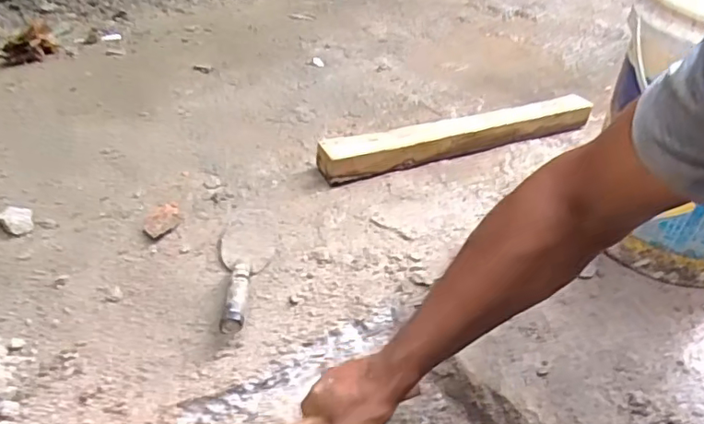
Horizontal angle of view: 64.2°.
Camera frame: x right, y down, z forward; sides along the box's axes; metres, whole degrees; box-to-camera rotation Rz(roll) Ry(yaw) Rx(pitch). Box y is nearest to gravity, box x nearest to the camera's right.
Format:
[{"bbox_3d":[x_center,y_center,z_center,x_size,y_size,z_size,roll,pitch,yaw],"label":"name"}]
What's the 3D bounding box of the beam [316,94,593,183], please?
[{"bbox_3d":[0.220,-0.150,1.106,0.601,0.063,0.070,-13,43,-21],"label":"beam"}]

